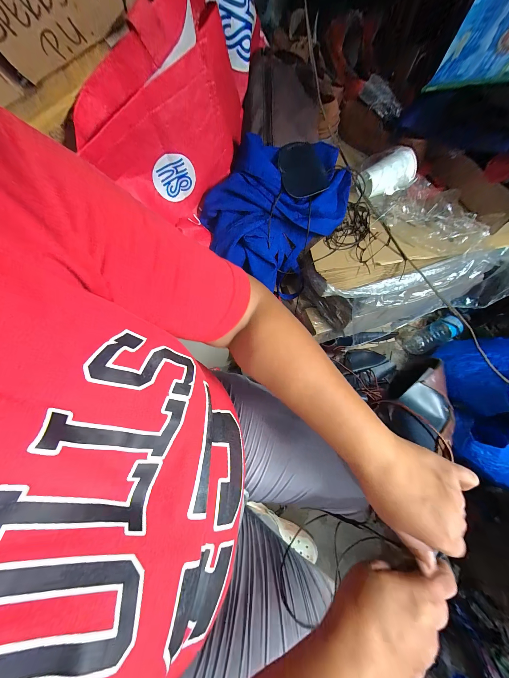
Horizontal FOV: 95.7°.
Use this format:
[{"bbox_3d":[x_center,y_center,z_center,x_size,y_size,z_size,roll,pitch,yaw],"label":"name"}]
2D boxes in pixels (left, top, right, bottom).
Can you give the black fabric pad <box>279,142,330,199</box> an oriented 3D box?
[{"bbox_3d":[0.084,-0.306,0.409,0.080,0.016,0.131,-4,68,-2],"label":"black fabric pad"}]

